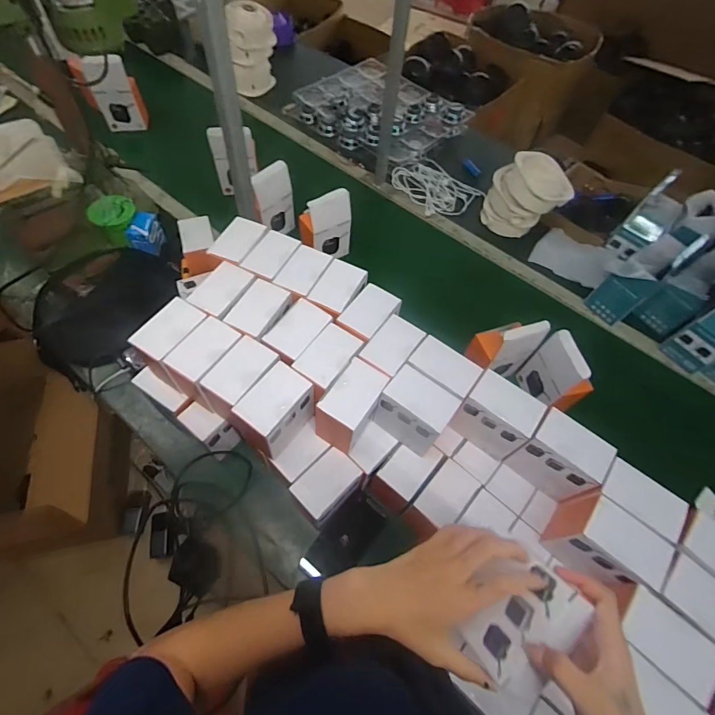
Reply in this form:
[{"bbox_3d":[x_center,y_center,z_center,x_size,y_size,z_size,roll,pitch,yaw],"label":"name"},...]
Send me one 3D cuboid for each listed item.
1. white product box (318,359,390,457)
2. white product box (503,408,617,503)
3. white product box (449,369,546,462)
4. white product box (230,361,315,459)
[{"bbox_3d":[-0.012,0.076,0.592,0.070,0.109,0.107,34,64,15],"label":"white product box"},{"bbox_3d":[0.288,0.142,0.575,0.098,0.108,0.067,36,64,16],"label":"white product box"},{"bbox_3d":[0.206,0.089,0.604,0.103,0.105,0.068,31,63,13],"label":"white product box"},{"bbox_3d":[-0.114,0.080,0.580,0.070,0.107,0.096,36,64,16],"label":"white product box"}]

